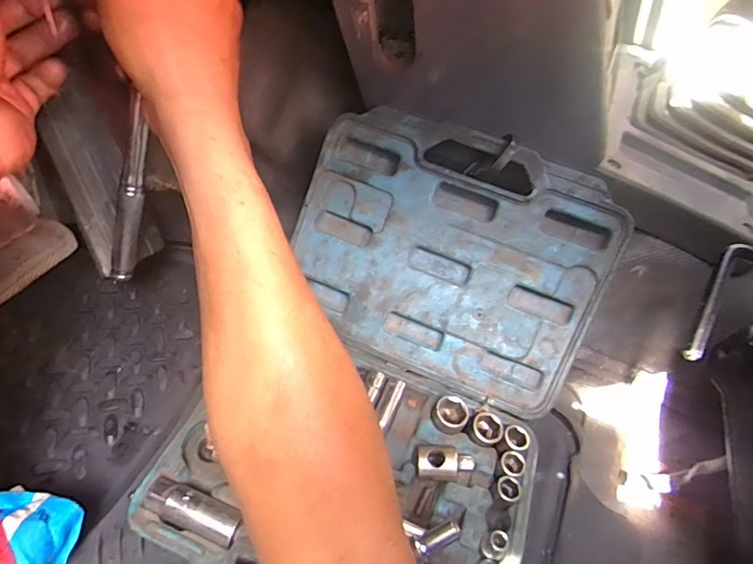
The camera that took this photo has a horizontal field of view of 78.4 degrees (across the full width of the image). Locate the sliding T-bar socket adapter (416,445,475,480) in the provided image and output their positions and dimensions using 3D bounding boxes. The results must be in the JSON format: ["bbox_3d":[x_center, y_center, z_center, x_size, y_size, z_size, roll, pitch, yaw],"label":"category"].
[{"bbox_3d":[0.049,0.130,0.331,0.040,0.017,0.024,9,51,0],"label":"sliding T-bar socket adapter"}]

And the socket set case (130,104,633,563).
[{"bbox_3d":[0.025,0.062,0.319,0.264,0.153,0.324,21,52,10],"label":"socket set case"}]

